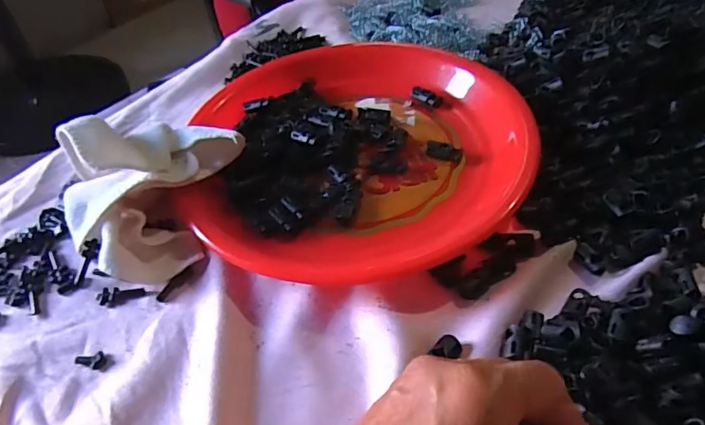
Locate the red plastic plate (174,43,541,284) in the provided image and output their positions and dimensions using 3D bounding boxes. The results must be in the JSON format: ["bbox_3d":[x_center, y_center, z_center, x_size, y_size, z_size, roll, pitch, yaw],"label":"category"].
[{"bbox_3d":[0.006,-0.059,0.388,0.239,0.026,0.245,-2,49,3],"label":"red plastic plate"}]

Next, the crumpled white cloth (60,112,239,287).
[{"bbox_3d":[-0.139,-0.021,0.334,0.100,0.069,0.117,6,49,10],"label":"crumpled white cloth"}]

